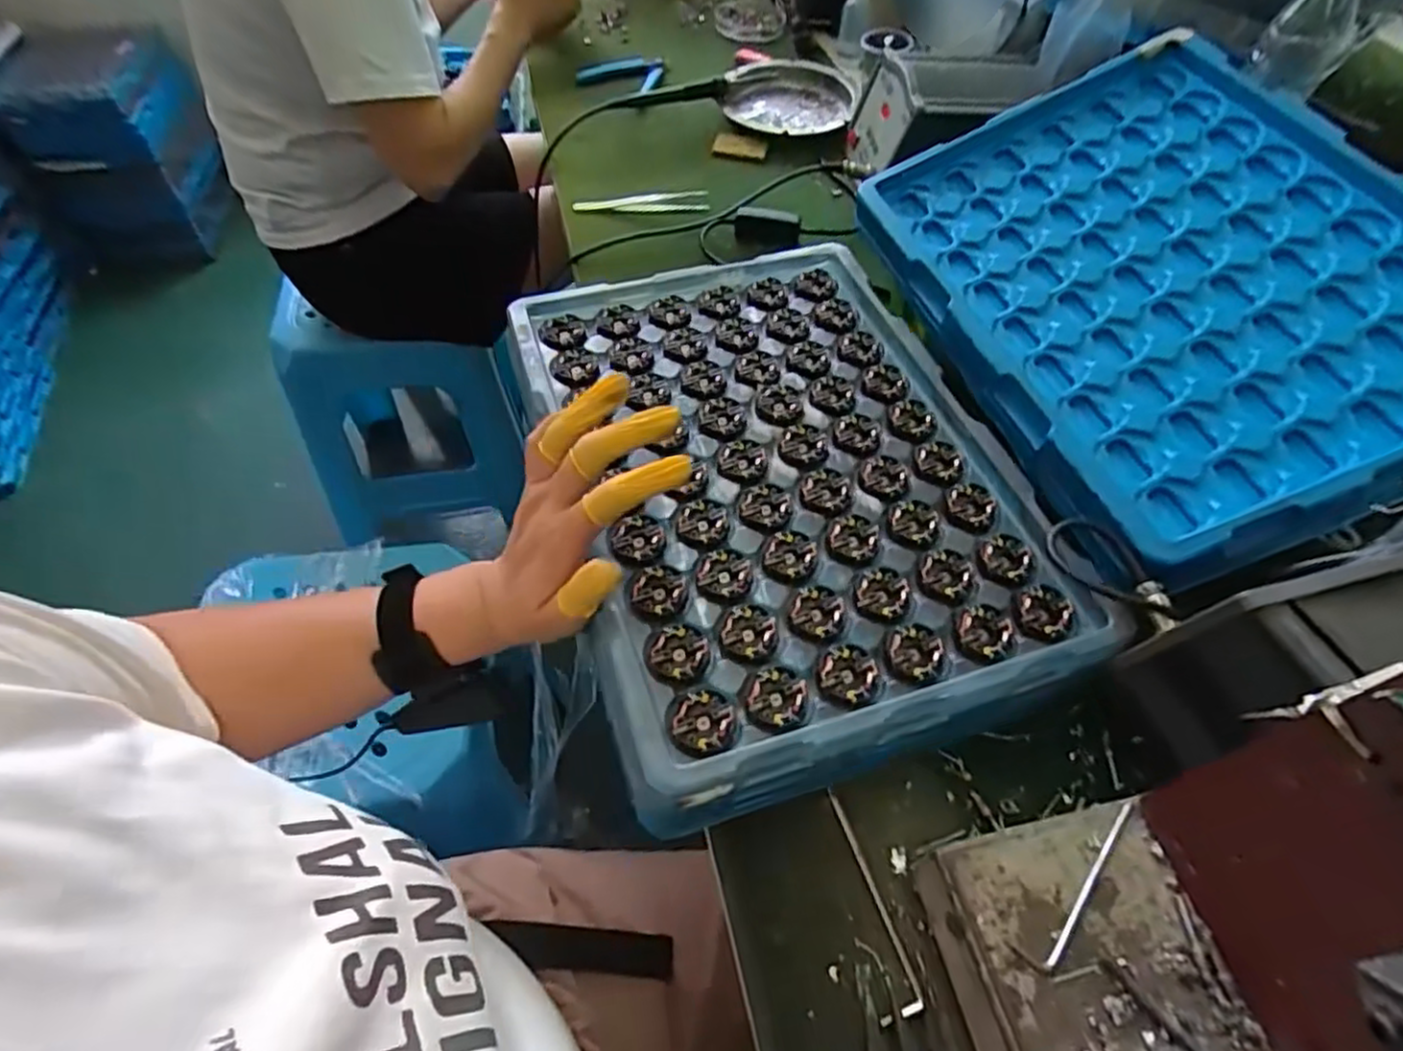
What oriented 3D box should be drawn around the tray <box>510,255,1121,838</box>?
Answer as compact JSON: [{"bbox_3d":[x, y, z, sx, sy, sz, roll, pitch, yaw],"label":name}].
[{"bbox_3d":[0.045,-0.039,0.452,0.270,0.030,0.369,-13,56,-12],"label":"tray"}]

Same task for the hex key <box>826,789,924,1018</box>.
[{"bbox_3d":[0.083,0.177,0.345,0.012,0.008,0.100,-11,55,-10],"label":"hex key"}]

